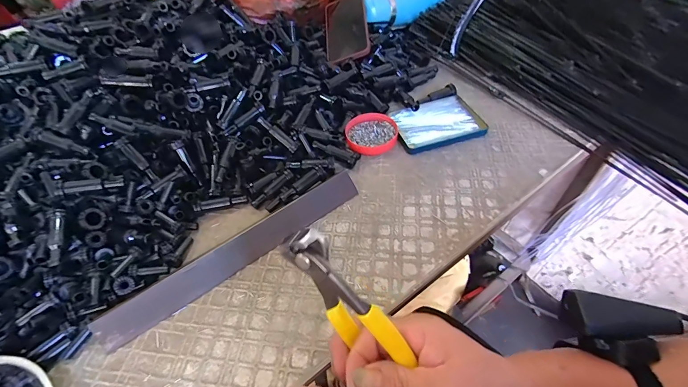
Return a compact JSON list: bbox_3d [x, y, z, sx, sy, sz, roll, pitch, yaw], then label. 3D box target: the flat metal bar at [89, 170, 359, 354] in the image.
[{"bbox_3d":[-0.115,0.064,0.376,0.310,0.009,0.036,-33,96,-20],"label":"flat metal bar"}]

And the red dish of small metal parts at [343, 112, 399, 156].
[{"bbox_3d":[0.041,-0.089,0.481,0.075,0.023,0.065,2,50,7],"label":"red dish of small metal parts"}]

